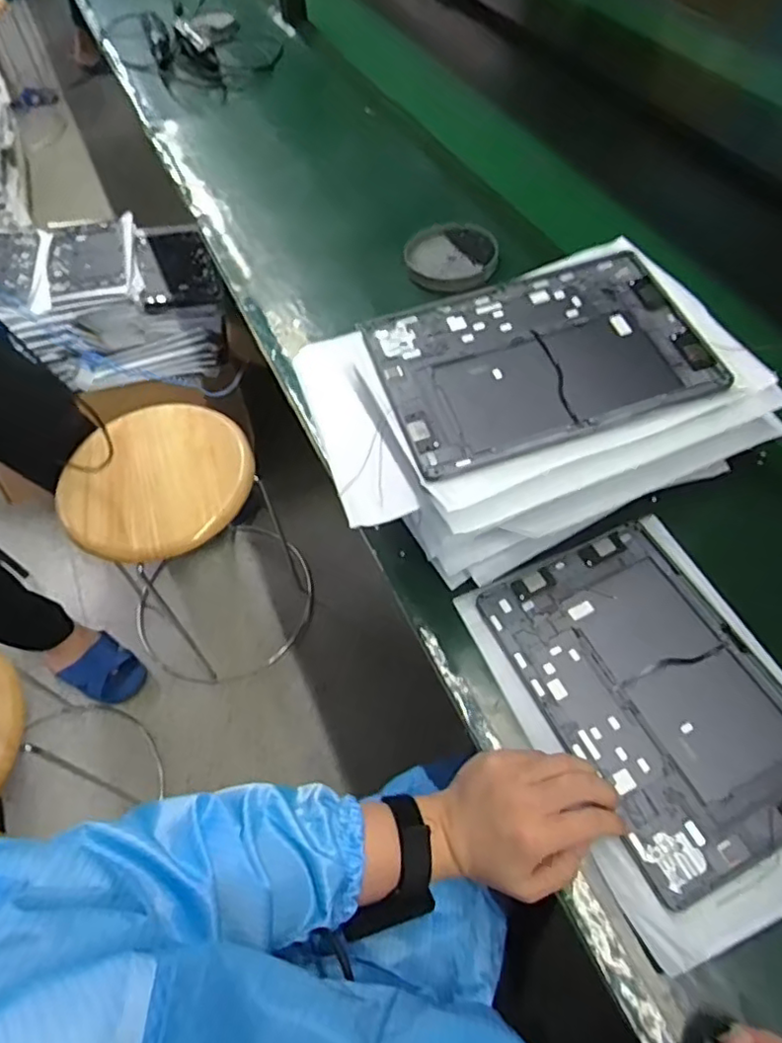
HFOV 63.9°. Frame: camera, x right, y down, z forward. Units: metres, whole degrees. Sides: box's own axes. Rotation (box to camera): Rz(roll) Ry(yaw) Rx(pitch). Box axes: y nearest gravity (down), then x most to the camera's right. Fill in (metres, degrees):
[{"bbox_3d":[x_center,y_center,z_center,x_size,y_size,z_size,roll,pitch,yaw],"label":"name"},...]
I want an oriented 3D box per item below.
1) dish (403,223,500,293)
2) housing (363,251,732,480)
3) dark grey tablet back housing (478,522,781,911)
[{"bbox_3d":[0.076,-0.333,0.787,0.113,0.020,0.111,-1,57,2],"label":"dish"},{"bbox_3d":[0.123,-0.138,0.517,0.258,0.013,0.173,-17,58,-8],"label":"housing"},{"bbox_3d":[0.202,0.127,0.487,0.167,0.014,0.257,-24,57,-10],"label":"dark grey tablet back housing"}]

